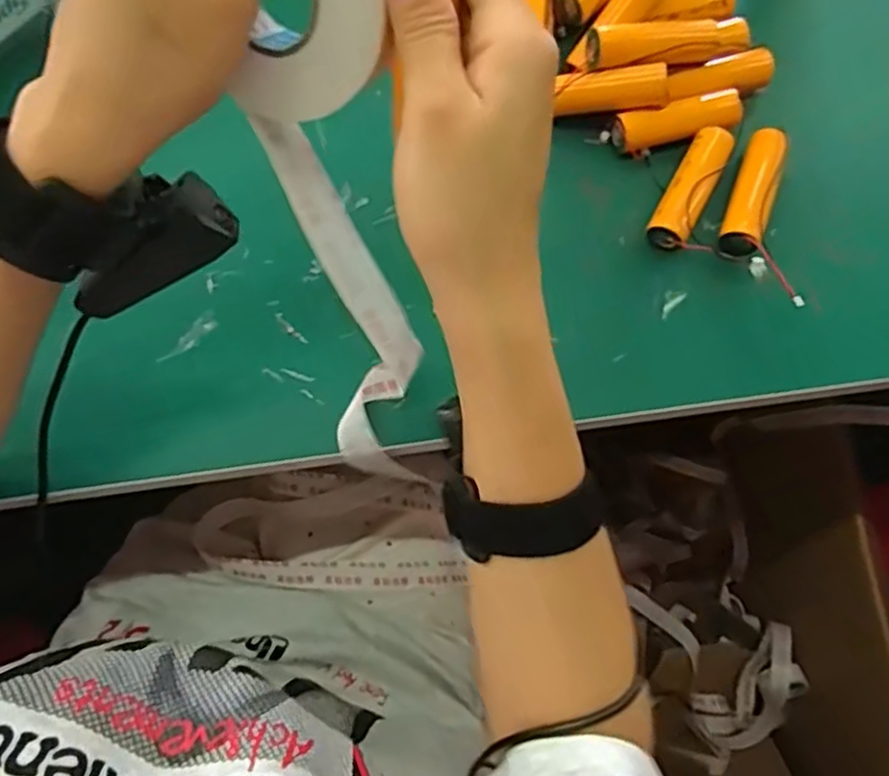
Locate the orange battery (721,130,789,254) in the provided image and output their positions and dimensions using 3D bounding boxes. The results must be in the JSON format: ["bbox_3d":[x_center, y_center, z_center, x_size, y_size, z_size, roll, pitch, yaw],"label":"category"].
[{"bbox_3d":[0.172,-0.109,0.395,0.021,0.020,0.078,21,73,4],"label":"orange battery"}]

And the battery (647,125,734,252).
[{"bbox_3d":[0.137,-0.111,0.393,0.022,0.024,0.073,29,74,6],"label":"battery"}]

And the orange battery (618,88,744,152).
[{"bbox_3d":[0.135,-0.150,0.404,0.069,0.022,0.023,-15,74,-7],"label":"orange battery"}]

